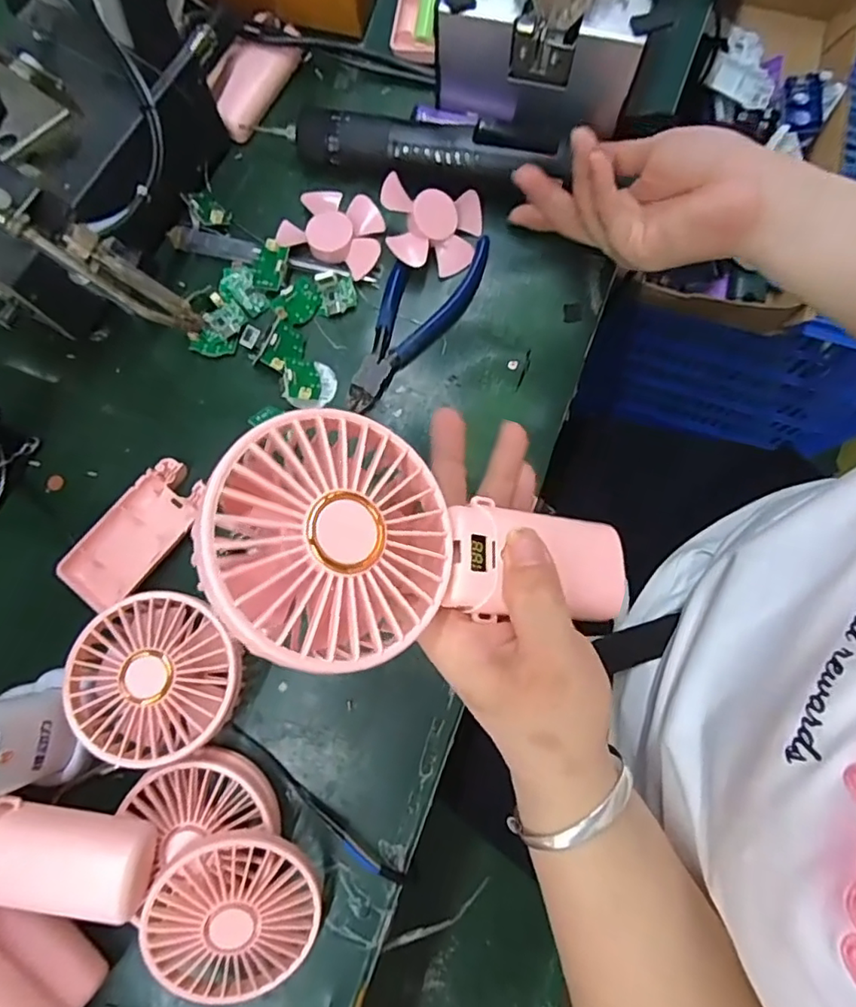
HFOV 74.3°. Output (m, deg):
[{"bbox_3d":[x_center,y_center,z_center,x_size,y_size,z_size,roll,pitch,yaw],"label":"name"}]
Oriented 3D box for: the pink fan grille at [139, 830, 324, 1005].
[{"bbox_3d":[-0.102,0.216,0.297,0.085,0.019,0.085,0,91,-11],"label":"pink fan grille"}]

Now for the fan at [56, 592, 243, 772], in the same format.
[{"bbox_3d":[-0.147,0.095,0.311,0.086,0.036,0.088,0,79,1],"label":"fan"}]

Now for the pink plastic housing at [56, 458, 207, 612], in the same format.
[{"bbox_3d":[-0.177,0.020,0.349,0.044,0.017,0.095,39,82,8],"label":"pink plastic housing"}]

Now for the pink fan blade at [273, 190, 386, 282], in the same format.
[{"bbox_3d":[-0.063,-0.187,0.384,0.071,0.012,0.053,20,80,5],"label":"pink fan blade"}]

